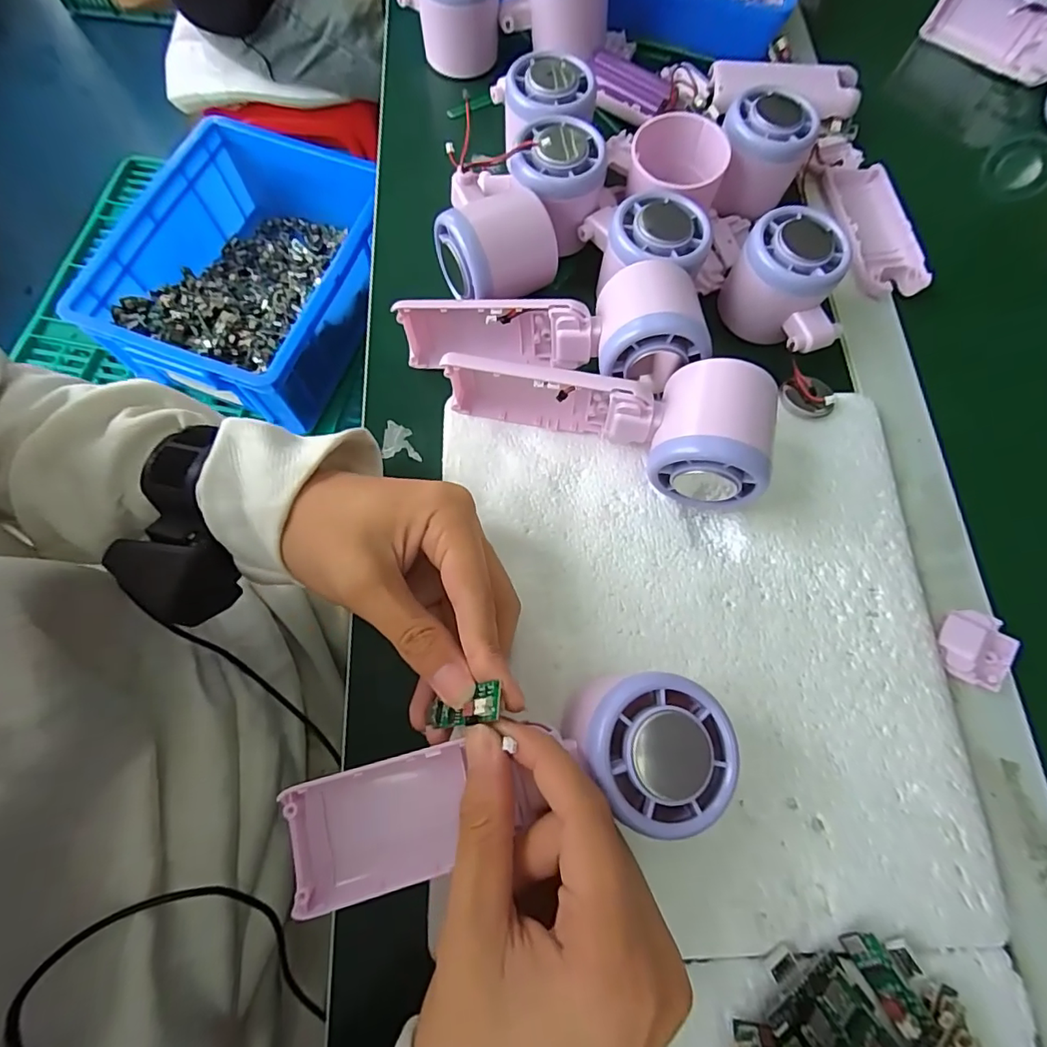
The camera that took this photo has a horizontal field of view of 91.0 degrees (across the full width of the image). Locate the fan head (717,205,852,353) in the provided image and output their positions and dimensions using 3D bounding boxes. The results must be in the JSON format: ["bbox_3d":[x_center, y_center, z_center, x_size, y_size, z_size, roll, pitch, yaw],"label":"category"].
[{"bbox_3d":[0.157,-0.138,0.301,0.073,0.051,0.057,43,75,11],"label":"fan head"}]

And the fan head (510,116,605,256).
[{"bbox_3d":[0.020,-0.208,0.311,0.051,0.053,0.052,3,72,-2],"label":"fan head"}]

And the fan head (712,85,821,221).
[{"bbox_3d":[0.150,-0.234,0.327,0.054,0.043,0.056,21,72,4],"label":"fan head"}]

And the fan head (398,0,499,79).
[{"bbox_3d":[-0.053,-0.370,0.377,0.050,0.075,0.064,-32,76,-12],"label":"fan head"}]

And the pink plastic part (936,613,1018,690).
[{"bbox_3d":[0.232,0.064,0.262,0.033,0.006,0.036,30,73,7],"label":"pink plastic part"}]

